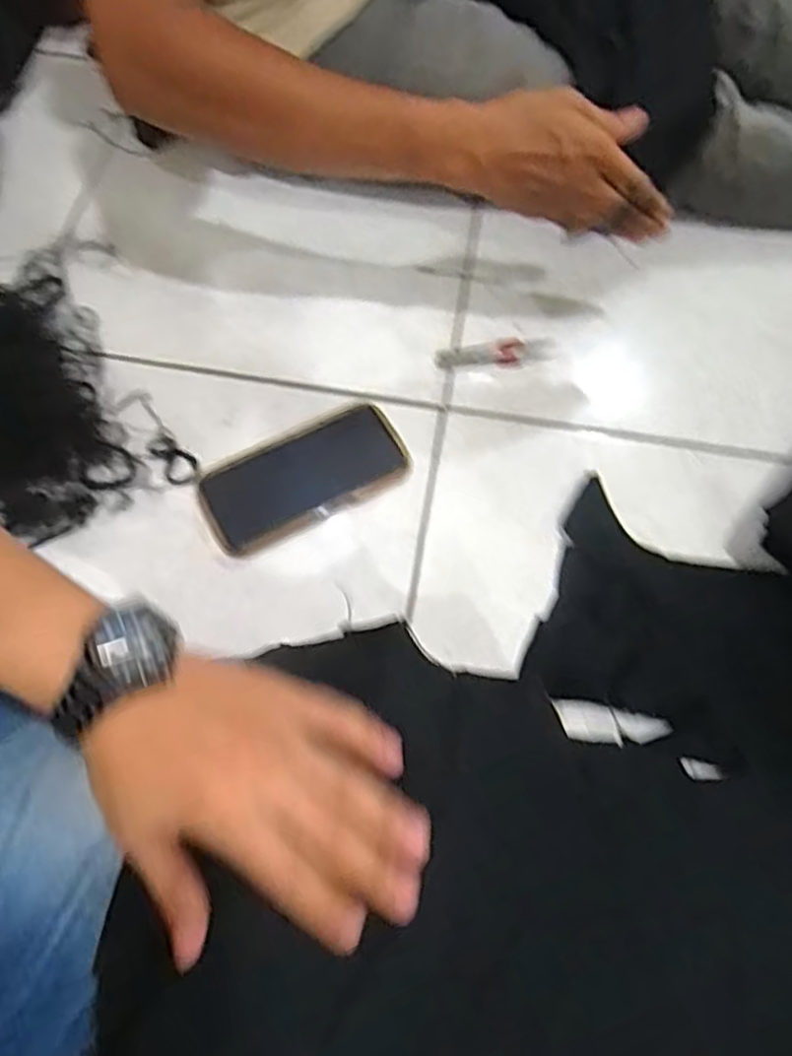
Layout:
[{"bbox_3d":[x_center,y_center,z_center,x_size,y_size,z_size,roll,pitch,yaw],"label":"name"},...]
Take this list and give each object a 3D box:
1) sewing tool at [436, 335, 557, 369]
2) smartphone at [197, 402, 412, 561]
[{"bbox_3d":[0.092,-0.157,0.647,0.107,0.015,0.025,-6,66,-4],"label":"sewing tool"},{"bbox_3d":[-0.076,-0.042,0.597,0.170,0.010,0.082,-24,69,-11],"label":"smartphone"}]

